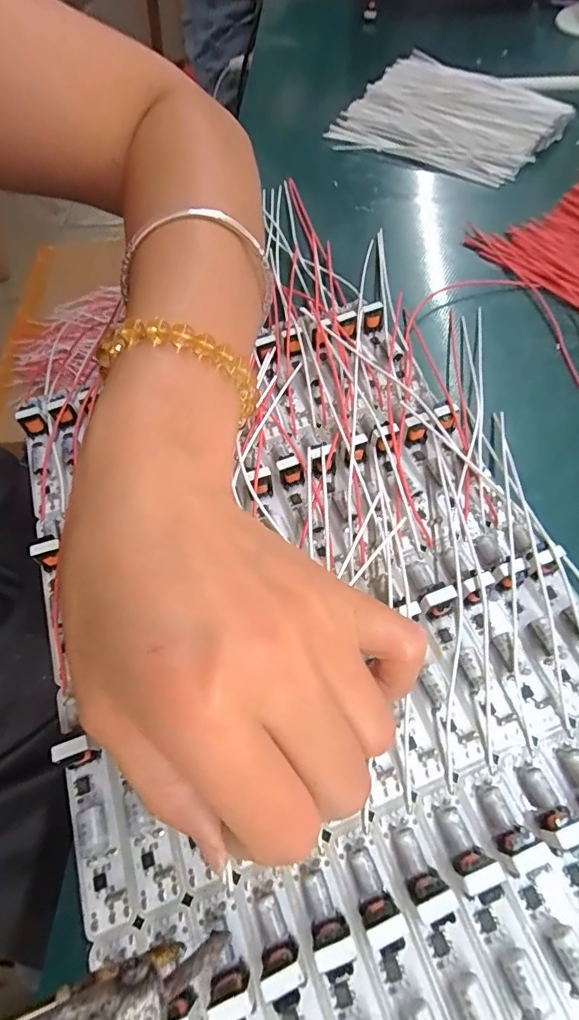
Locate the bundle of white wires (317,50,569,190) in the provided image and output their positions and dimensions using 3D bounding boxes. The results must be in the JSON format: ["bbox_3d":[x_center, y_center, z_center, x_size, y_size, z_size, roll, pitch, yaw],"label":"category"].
[{"bbox_3d":[0.128,-0.313,0.370,0.161,0.017,0.132,33,66,19],"label":"bundle of white wires"}]

